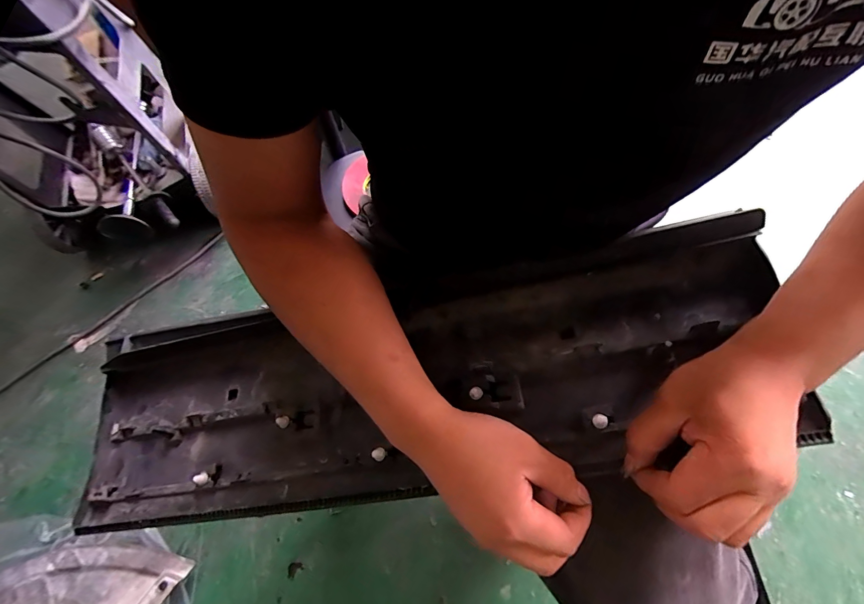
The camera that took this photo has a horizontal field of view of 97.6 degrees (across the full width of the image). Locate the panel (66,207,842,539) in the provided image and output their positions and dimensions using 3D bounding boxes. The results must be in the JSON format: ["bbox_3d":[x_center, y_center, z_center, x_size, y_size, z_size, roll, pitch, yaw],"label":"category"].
[{"bbox_3d":[-0.046,0.086,0.376,0.713,0.065,0.208,-16,65,8],"label":"panel"}]

